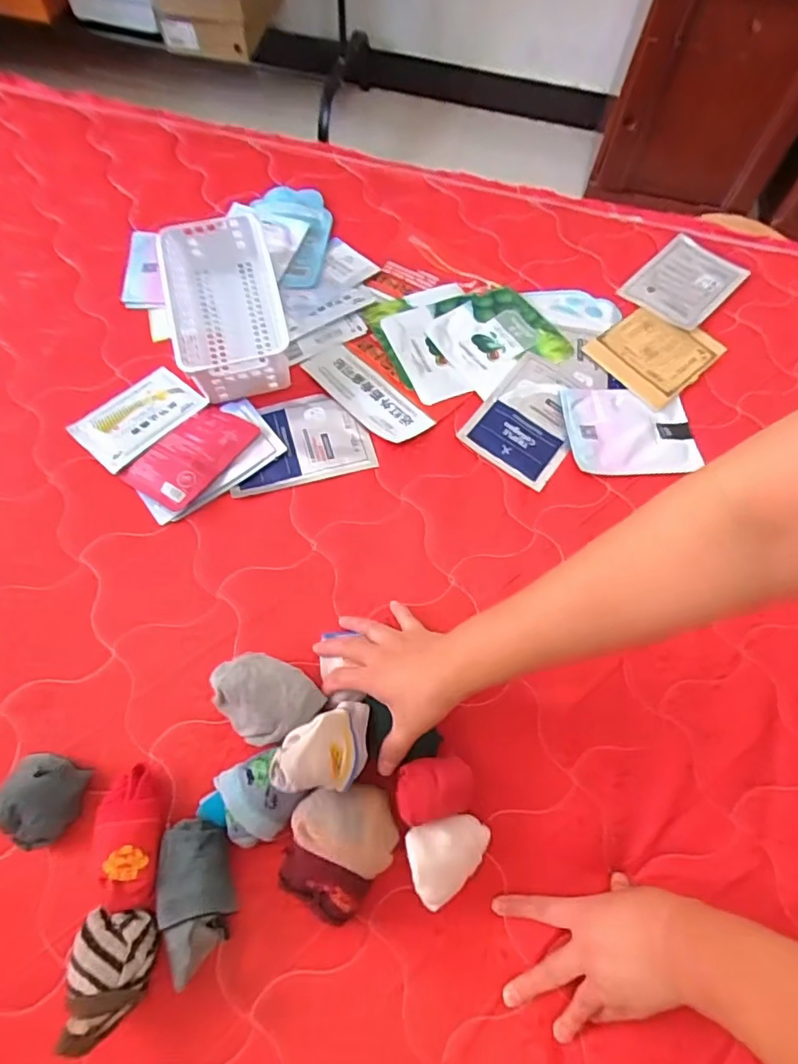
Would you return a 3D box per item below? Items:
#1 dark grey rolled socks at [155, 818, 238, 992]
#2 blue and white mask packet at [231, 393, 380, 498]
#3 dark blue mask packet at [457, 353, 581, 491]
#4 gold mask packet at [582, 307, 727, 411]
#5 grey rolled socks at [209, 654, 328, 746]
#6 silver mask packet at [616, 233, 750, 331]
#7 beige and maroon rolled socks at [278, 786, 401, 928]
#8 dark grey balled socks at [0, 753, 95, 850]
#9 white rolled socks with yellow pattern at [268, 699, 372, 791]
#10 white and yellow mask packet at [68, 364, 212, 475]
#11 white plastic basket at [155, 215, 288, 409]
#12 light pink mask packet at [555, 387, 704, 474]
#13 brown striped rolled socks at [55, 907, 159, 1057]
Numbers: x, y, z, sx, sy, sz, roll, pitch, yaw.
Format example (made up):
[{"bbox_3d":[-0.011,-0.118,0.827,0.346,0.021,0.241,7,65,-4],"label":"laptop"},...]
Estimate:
[{"bbox_3d":[-0.160,0.288,0.439,0.056,0.044,0.108,-16,67,-9],"label":"dark grey rolled socks"},{"bbox_3d":[-0.118,-0.109,0.650,0.161,0.005,0.118,-14,66,-8],"label":"blue and white mask packet"},{"bbox_3d":[0.163,-0.138,0.679,0.116,0.013,0.154,36,74,10],"label":"dark blue mask packet"},{"bbox_3d":[0.337,-0.240,0.726,0.152,0.007,0.127,-39,72,-18],"label":"gold mask packet"},{"bbox_3d":[-0.123,0.148,0.502,0.081,0.055,0.073,37,69,14],"label":"grey rolled socks"},{"bbox_3d":[0.411,-0.360,0.786,0.118,0.010,0.173,40,70,15],"label":"silver mask packet"},{"bbox_3d":[-0.050,0.261,0.462,0.086,0.048,0.102,37,69,14],"label":"beige and maroon rolled socks"},{"bbox_3d":[-0.302,0.229,0.469,0.061,0.049,0.072,7,65,1],"label":"dark grey balled socks"},{"bbox_3d":[-0.062,0.173,0.455,0.070,0.045,0.071,2,65,-1],"label":"white rolled socks with yellow pattern"},{"bbox_3d":[-0.311,-0.139,0.657,0.093,0.009,0.138,39,70,15],"label":"white and yellow mask packet"},{"bbox_3d":[-0.219,-0.286,0.692,0.134,0.068,0.258,-18,67,-10],"label":"white plastic basket"},{"bbox_3d":[0.282,-0.124,0.672,0.154,0.013,0.118,-3,65,-3],"label":"light pink mask packet"},{"bbox_3d":[-0.212,0.332,0.414,0.056,0.052,0.081,5,65,1],"label":"brown striped rolled socks"}]

